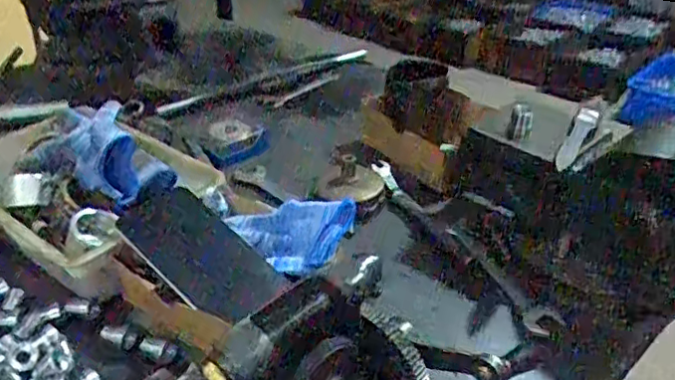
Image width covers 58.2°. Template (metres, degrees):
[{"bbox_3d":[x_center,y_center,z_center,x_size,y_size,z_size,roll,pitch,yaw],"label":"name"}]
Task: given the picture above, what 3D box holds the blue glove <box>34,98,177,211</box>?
[{"bbox_3d":[-0.242,-0.037,0.596,0.100,0.047,0.176,-19,37,-28],"label":"blue glove"}]

